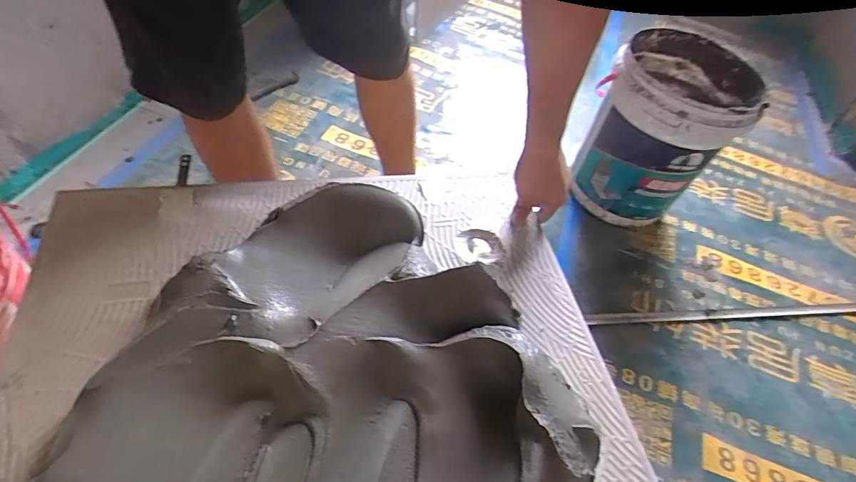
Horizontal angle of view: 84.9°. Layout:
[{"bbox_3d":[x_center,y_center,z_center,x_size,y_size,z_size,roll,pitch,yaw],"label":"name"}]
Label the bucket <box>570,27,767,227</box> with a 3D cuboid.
[{"bbox_3d":[0.534,-0.247,1.088,0.269,0.345,0.285,6,51,-8],"label":"bucket"}]

